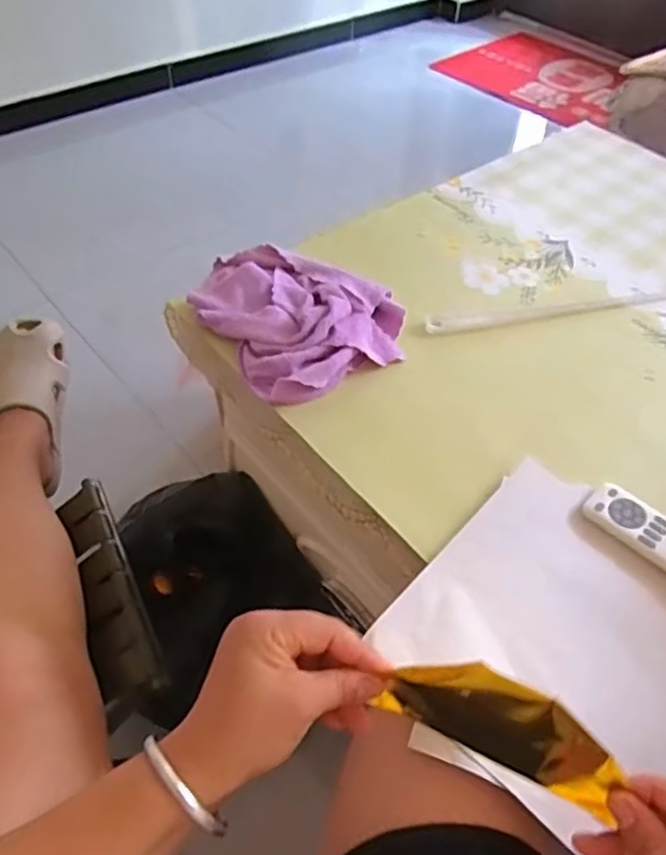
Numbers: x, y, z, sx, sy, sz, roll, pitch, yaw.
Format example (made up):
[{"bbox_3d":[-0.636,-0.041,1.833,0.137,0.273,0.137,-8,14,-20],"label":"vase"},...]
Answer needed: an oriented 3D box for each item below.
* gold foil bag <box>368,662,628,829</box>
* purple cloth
[{"bbox_3d":[0.092,0.167,0.371,0.127,0.090,0.020,23,52,16],"label":"gold foil bag"},{"bbox_3d":[-0.038,-0.131,0.709,0.191,0.047,0.225,-26,55,-23],"label":"purple cloth"}]

